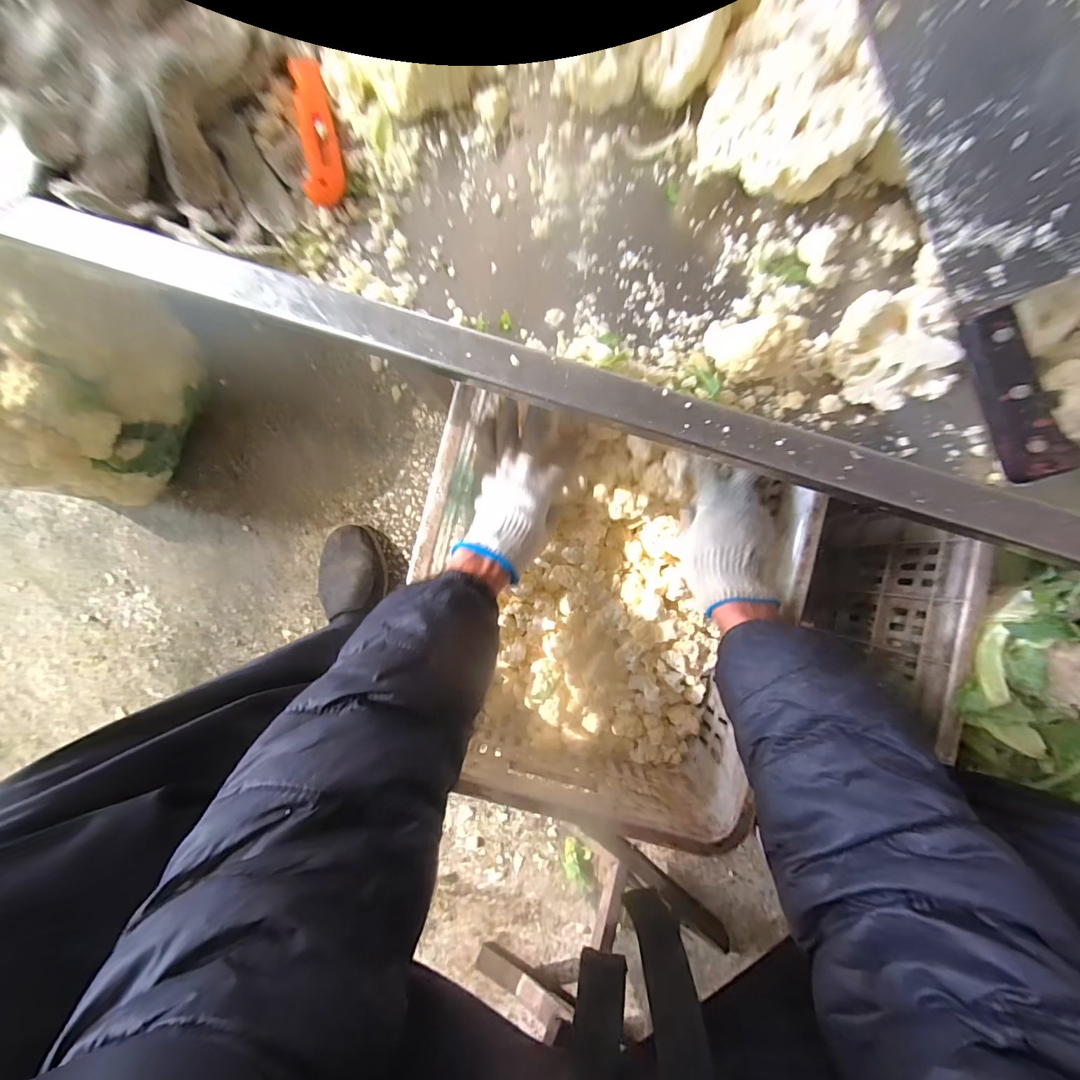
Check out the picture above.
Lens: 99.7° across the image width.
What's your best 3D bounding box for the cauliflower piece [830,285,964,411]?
[{"bbox_3d":[0.214,-0.115,0.283,0.050,0.051,0.067,-22,87,0],"label":"cauliflower piece"}]

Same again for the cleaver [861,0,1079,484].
[{"bbox_3d":[0.263,-0.179,0.249,0.086,0.020,0.280,-18,90,18],"label":"cleaver"}]

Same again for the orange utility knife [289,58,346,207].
[{"bbox_3d":[-0.152,-0.280,0.307,0.024,0.011,0.106,-10,87,1],"label":"orange utility knife"}]

